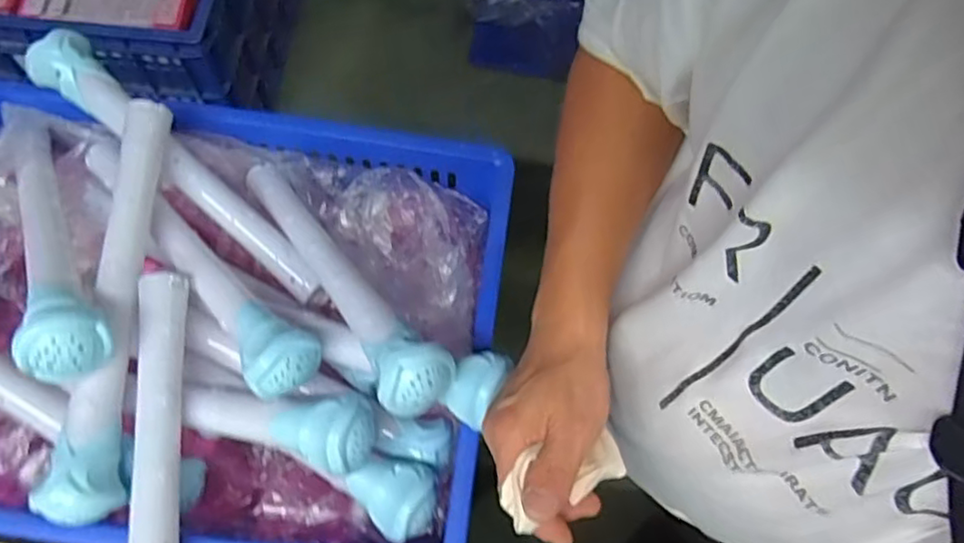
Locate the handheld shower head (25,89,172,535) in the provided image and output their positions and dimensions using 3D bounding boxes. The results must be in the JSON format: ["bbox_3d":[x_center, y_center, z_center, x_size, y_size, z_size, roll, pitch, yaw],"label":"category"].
[{"bbox_3d":[-0.278,0.017,0.473,0.061,0.044,0.312,-2,67,-4],"label":"handheld shower head"}]

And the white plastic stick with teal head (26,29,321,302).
[{"bbox_3d":[-0.252,-0.087,0.544,0.301,0.053,0.051,43,71,-3],"label":"white plastic stick with teal head"}]

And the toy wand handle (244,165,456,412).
[{"bbox_3d":[-0.119,-0.002,0.518,0.052,0.050,0.319,-33,47,-15],"label":"toy wand handle"}]

